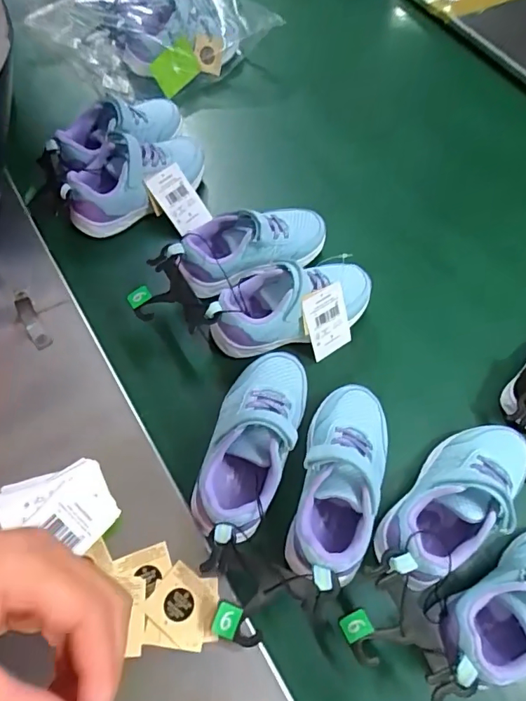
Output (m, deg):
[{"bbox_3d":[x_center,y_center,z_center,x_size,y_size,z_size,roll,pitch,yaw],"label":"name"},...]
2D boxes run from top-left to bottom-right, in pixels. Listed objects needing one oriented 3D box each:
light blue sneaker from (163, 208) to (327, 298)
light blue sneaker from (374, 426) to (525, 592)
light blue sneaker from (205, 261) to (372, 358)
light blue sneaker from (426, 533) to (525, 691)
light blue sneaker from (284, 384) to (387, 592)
[{"bbox_3d":[-0.012,-0.120,0.527,0.180,0.063,0.083,-19,64,-11],"label":"light blue sneaker"},{"bbox_3d":[0.170,0.129,0.417,0.070,0.058,0.176,40,69,19],"label":"light blue sneaker"},{"bbox_3d":[0.030,-0.051,0.497,0.175,0.062,0.065,-15,63,-9],"label":"light blue sneaker"},{"bbox_3d":[0.220,0.205,0.388,0.186,0.074,0.081,-28,66,-14],"label":"light blue sneaker"},{"bbox_3d":[0.069,0.107,0.412,0.069,0.062,0.175,12,62,6],"label":"light blue sneaker"}]

